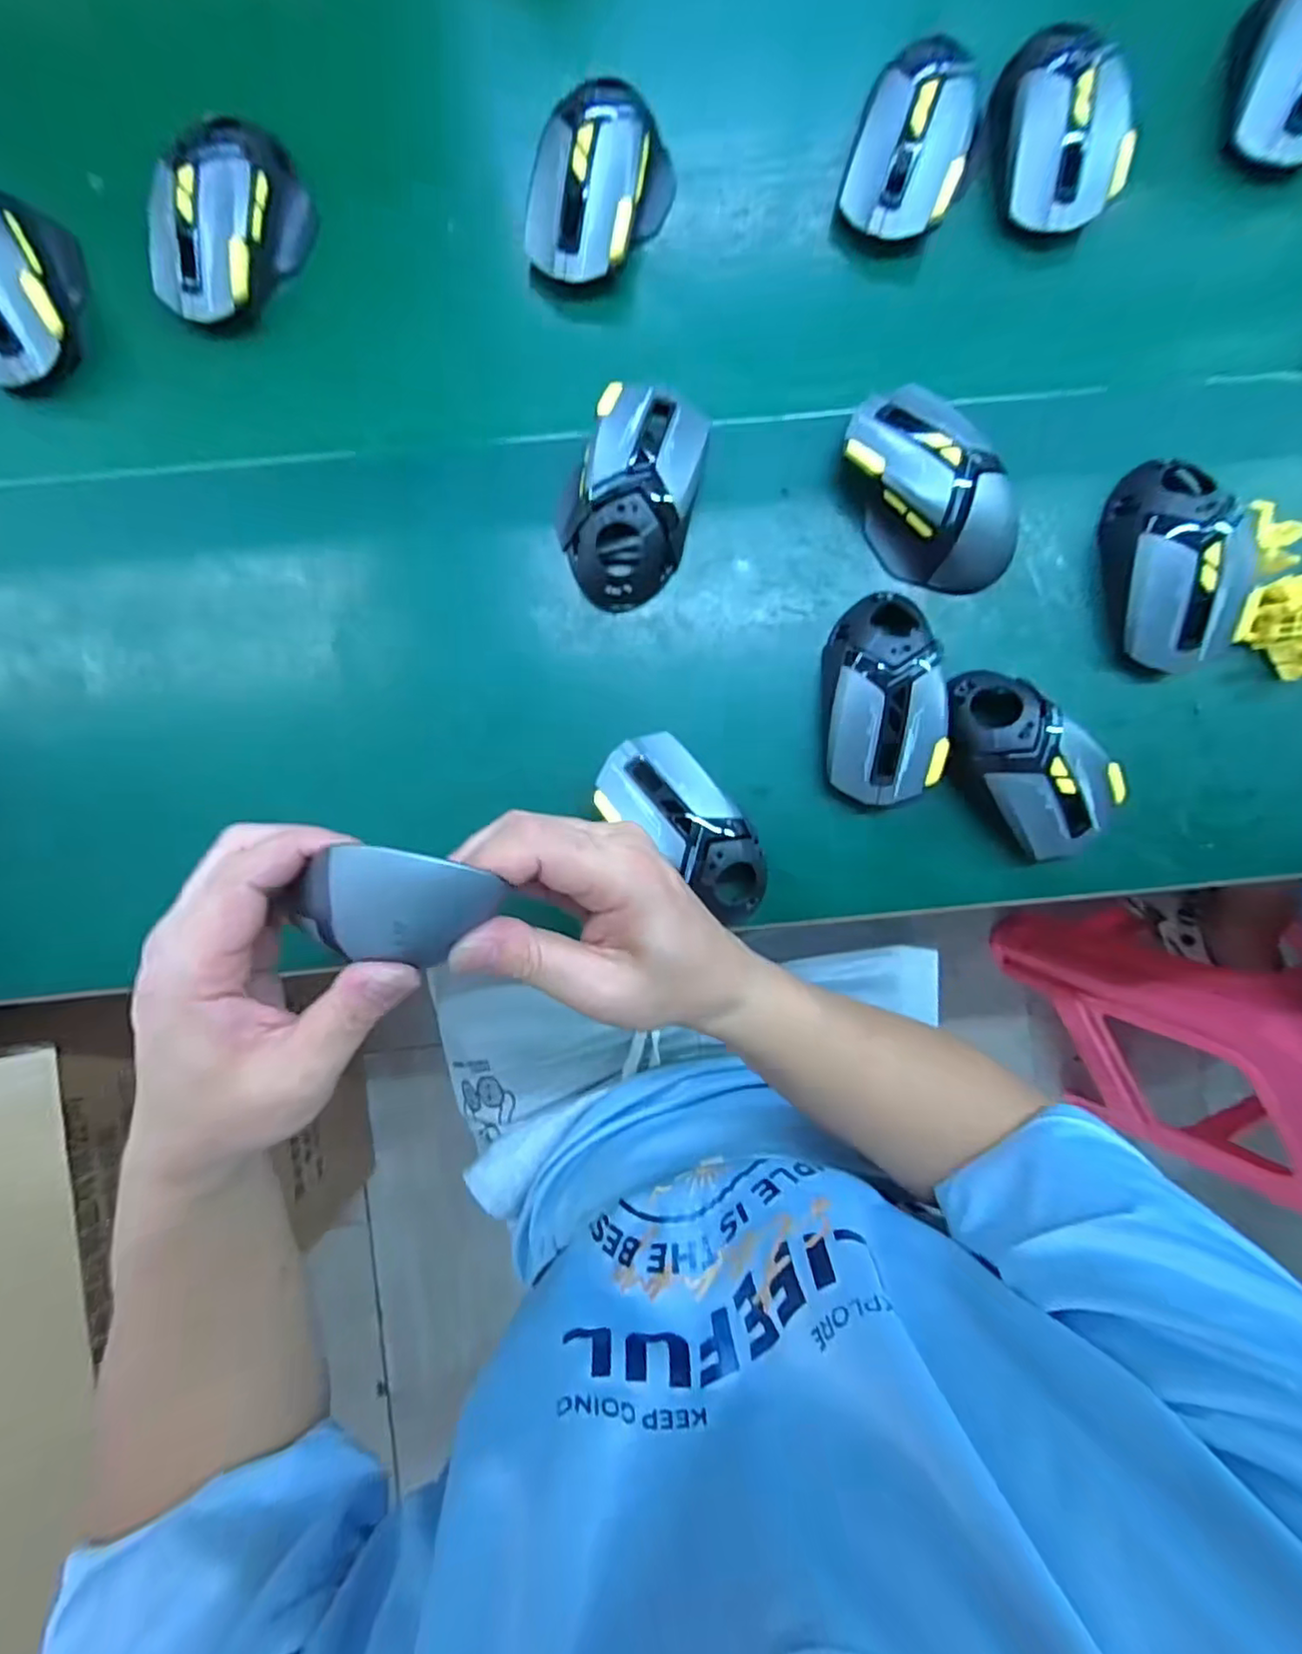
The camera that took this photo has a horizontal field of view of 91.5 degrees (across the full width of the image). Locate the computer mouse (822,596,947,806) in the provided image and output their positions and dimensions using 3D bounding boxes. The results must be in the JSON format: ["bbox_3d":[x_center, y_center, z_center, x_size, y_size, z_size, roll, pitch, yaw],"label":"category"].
[{"bbox_3d":[0.130,-0.073,0.359,0.060,0.038,0.115,-6,91,-1],"label":"computer mouse"}]

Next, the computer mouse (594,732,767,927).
[{"bbox_3d":[0.023,0.000,0.360,0.053,0.034,0.117,-44,92,0],"label":"computer mouse"}]

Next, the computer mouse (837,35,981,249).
[{"bbox_3d":[0.154,-0.397,0.361,0.065,0.034,0.107,21,91,-2],"label":"computer mouse"}]

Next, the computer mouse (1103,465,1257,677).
[{"bbox_3d":[0.299,-0.150,0.360,0.064,0.040,0.123,-4,91,-1],"label":"computer mouse"}]

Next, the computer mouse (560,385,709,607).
[{"bbox_3d":[-0.012,-0.188,0.354,0.076,0.040,0.121,16,91,-1],"label":"computer mouse"}]

